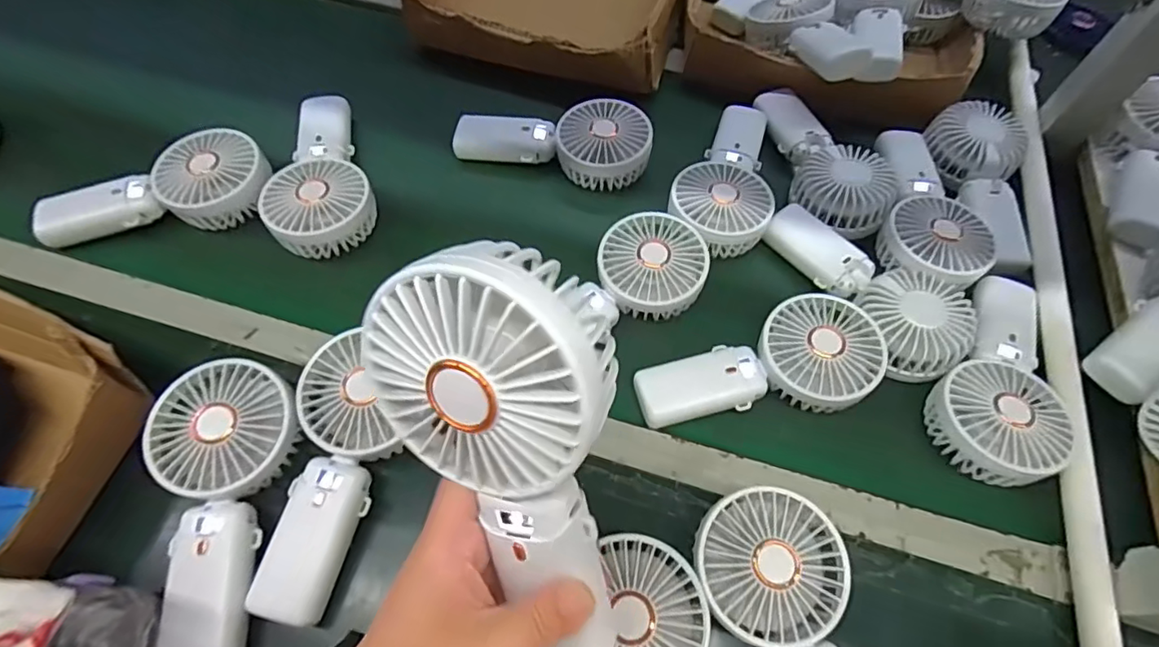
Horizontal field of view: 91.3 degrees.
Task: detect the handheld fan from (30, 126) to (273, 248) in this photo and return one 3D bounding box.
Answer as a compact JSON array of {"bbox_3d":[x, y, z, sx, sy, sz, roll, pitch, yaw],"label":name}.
[{"bbox_3d":[-0.368,-0.112,0.491,0.190,0.041,0.080,-23,62,-12],"label":"handheld fan"}]

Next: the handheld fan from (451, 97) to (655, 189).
[{"bbox_3d":[-0.025,-0.171,0.536,0.182,0.038,0.078,1,60,1],"label":"handheld fan"}]

